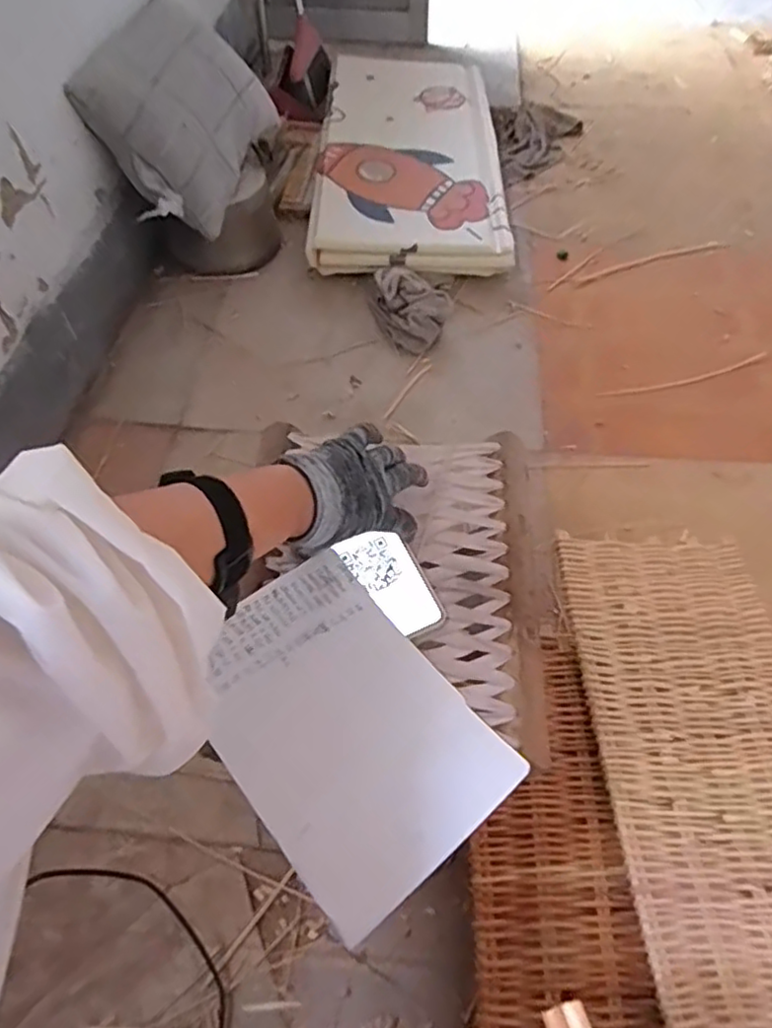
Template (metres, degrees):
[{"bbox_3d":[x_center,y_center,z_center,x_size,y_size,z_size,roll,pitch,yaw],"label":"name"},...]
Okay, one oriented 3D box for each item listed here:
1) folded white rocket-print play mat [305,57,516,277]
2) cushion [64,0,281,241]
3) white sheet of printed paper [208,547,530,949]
[{"bbox_3d":[0.044,-0.768,1.382,0.368,0.071,0.757,1,55,-2],"label":"folded white rocket-print play mat"},{"bbox_3d":[-0.353,-0.700,1.148,0.107,0.308,0.396,0,54,41],"label":"cushion"},{"bbox_3d":[-0.035,0.155,0.489,0.163,0.029,0.237,-33,63,-22],"label":"white sheet of printed paper"}]

